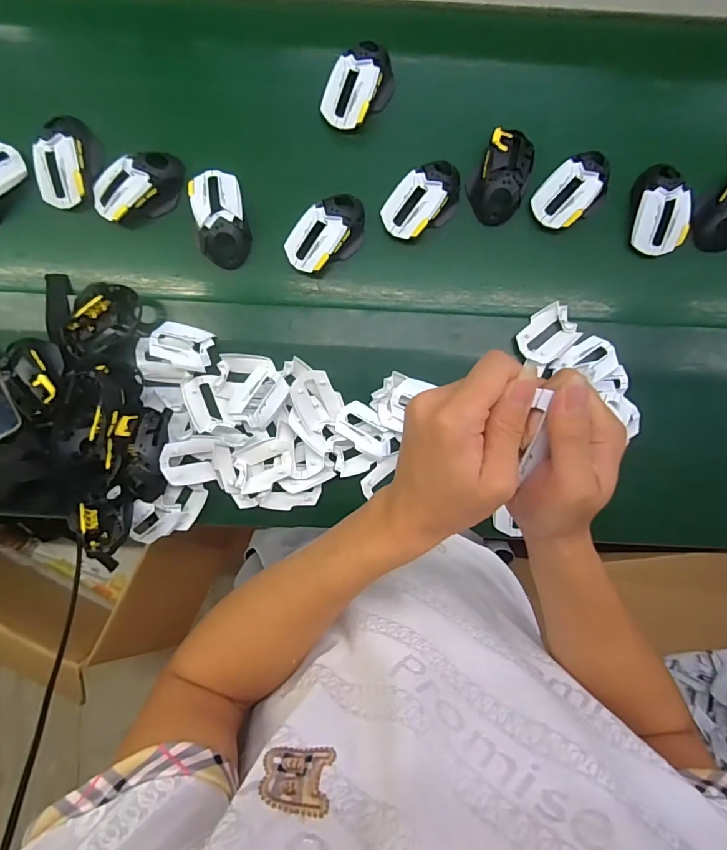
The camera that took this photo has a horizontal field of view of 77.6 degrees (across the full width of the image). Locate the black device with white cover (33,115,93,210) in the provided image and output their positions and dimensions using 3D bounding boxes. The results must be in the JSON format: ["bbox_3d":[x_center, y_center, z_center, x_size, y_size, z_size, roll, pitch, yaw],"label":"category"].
[{"bbox_3d":[-0.382,-0.335,0.572,0.057,0.030,0.106,6,91,-2],"label":"black device with white cover"}]

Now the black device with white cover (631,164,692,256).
[{"bbox_3d":[0.395,-0.286,0.599,0.081,0.038,0.117,-2,91,0],"label":"black device with white cover"}]

